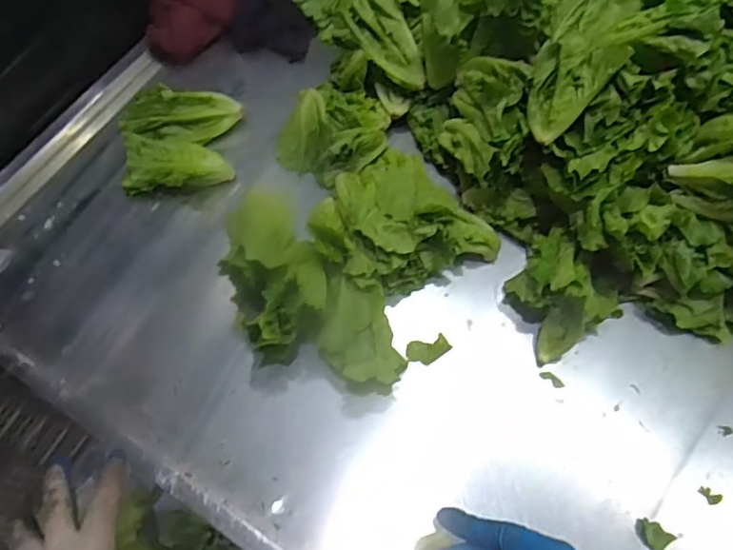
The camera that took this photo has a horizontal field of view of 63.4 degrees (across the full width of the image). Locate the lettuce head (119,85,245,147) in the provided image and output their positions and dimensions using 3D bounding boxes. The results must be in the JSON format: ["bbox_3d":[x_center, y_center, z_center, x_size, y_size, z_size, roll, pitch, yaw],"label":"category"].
[{"bbox_3d":[-0.215,-0.181,0.692,0.136,0.058,0.051,-1,67,3],"label":"lettuce head"}]

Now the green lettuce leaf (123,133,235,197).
[{"bbox_3d":[-0.212,-0.127,0.676,0.117,0.046,0.068,-5,67,1],"label":"green lettuce leaf"}]

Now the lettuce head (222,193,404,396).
[{"bbox_3d":[-0.049,0.002,0.578,0.155,0.100,0.239,-21,67,-6],"label":"lettuce head"}]

